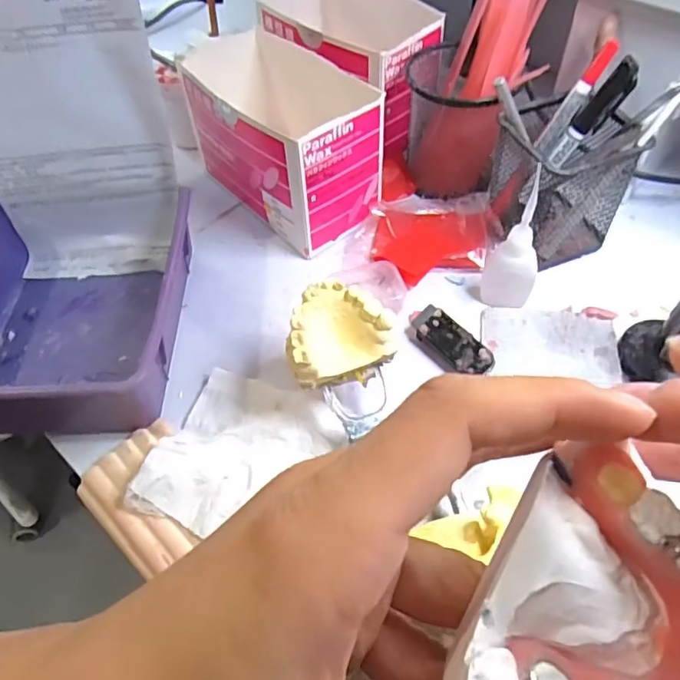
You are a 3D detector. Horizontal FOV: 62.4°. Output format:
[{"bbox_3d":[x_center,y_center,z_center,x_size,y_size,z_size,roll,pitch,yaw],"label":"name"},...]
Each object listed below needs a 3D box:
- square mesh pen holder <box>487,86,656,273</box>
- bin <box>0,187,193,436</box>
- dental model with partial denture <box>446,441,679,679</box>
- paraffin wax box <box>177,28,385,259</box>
[{"bbox_3d":[0.157,-0.117,0.405,0.078,0.111,0.080,-16,54,-8],"label":"square mesh pen holder"},{"bbox_3d":[-0.184,-0.015,0.374,0.158,0.069,0.176,-1,53,3],"label":"bin"},{"bbox_3d":[0.058,0.063,0.125,0.051,0.027,0.064,27,59,22],"label":"dental model with partial denture"},{"bbox_3d":[-0.052,-0.163,0.457,0.091,0.100,0.175,-31,57,-19],"label":"paraffin wax box"}]

